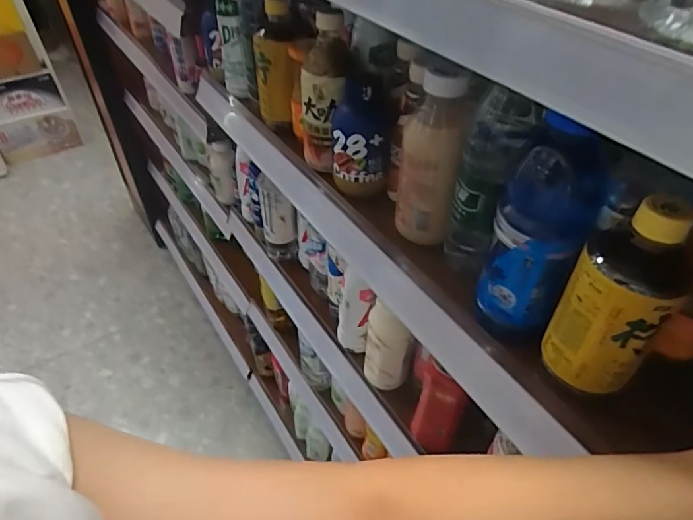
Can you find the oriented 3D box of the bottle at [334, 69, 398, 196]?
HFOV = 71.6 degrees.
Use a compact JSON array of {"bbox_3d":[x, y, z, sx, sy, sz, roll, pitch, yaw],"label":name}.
[{"bbox_3d":[0.019,-0.142,0.552,0.070,0.128,0.063,1,44,2],"label":"bottle"}]

